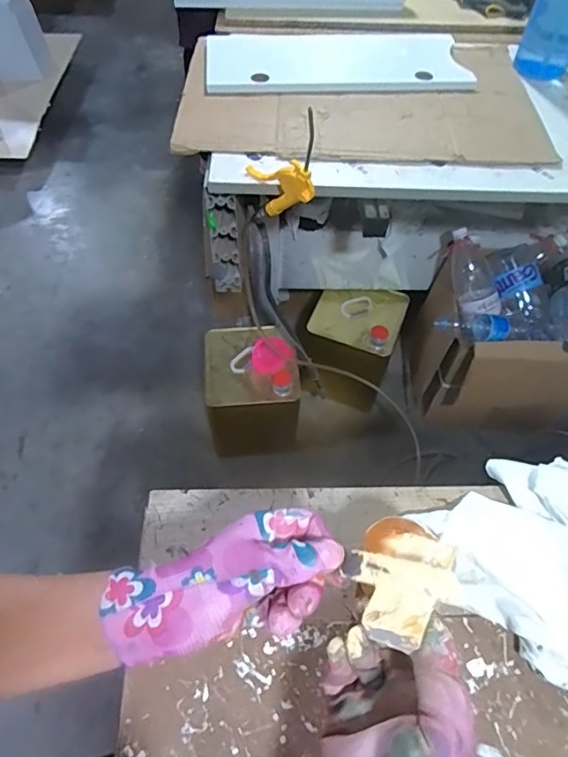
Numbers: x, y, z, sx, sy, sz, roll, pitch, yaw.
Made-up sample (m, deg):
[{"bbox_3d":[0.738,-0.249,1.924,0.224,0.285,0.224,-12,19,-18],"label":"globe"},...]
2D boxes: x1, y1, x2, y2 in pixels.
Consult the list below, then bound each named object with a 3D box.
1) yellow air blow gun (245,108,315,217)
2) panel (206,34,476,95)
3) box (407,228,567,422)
[{"bbox_3d":[0.011,-0.297,0.702,0.029,0.199,0.092,-33,97,-23],"label":"yellow air blow gun"},{"bbox_3d":[0.103,-0.604,0.950,0.488,0.020,0.214,-2,56,-4],"label":"panel"},{"bbox_3d":[0.583,-0.097,1.253,0.461,0.418,0.332,8,56,5],"label":"box"}]

